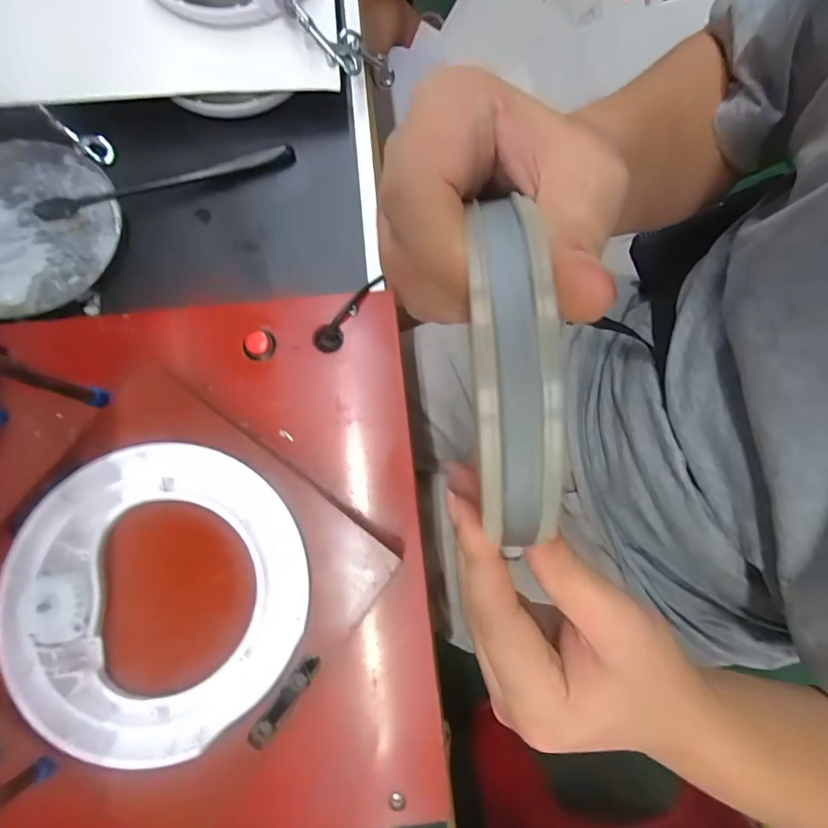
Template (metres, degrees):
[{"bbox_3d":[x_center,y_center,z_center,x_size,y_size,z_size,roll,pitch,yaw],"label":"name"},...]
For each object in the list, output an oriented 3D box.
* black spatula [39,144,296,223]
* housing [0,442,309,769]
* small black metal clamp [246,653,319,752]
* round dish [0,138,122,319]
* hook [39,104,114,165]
[{"bbox_3d":[-0.170,-0.163,0.315,0.173,0.020,0.012,-20,80,-5],"label":"black spatula"},{"bbox_3d":[-0.119,0.081,0.203,0.128,0.012,0.135,0,79,-1],"label":"housing"},{"bbox_3d":[-0.058,0.130,0.206,0.009,0.007,0.043,35,81,5],"label":"small black metal clamp"},{"bbox_3d":[-0.270,-0.129,0.309,0.121,0.015,0.120,0,79,-1],"label":"round dish"},{"bbox_3d":[-0.240,-0.200,0.323,0.047,0.008,0.018,32,79,-23],"label":"hook"}]

